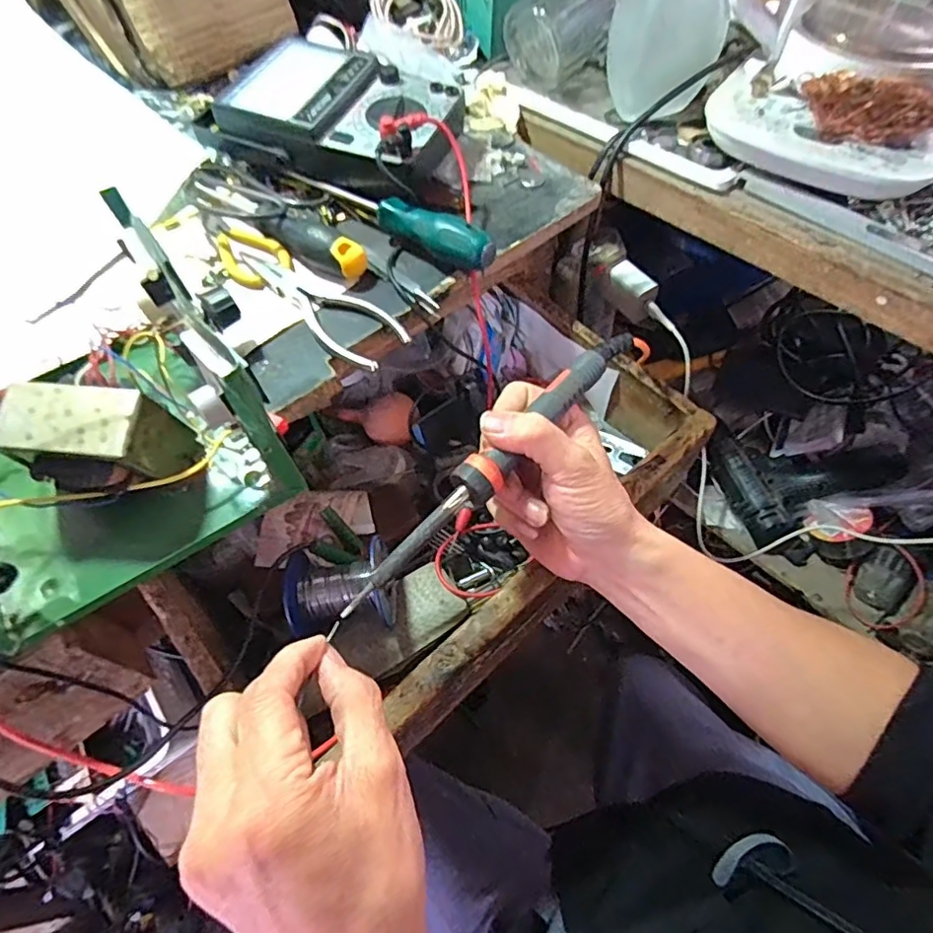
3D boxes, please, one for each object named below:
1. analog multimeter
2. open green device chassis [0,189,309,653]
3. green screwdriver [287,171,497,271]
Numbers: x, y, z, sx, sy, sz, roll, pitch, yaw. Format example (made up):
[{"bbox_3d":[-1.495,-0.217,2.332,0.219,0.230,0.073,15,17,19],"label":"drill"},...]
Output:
[{"bbox_3d":[-0.097,-0.273,0.450,0.182,0.051,0.131,26,62,16],"label":"analog multimeter"},{"bbox_3d":[-0.205,-0.024,0.299,0.174,0.094,0.163,-30,62,-17],"label":"open green device chassis"},{"bbox_3d":[-0.055,-0.187,0.417,0.179,0.023,0.024,33,64,20],"label":"green screwdriver"}]

